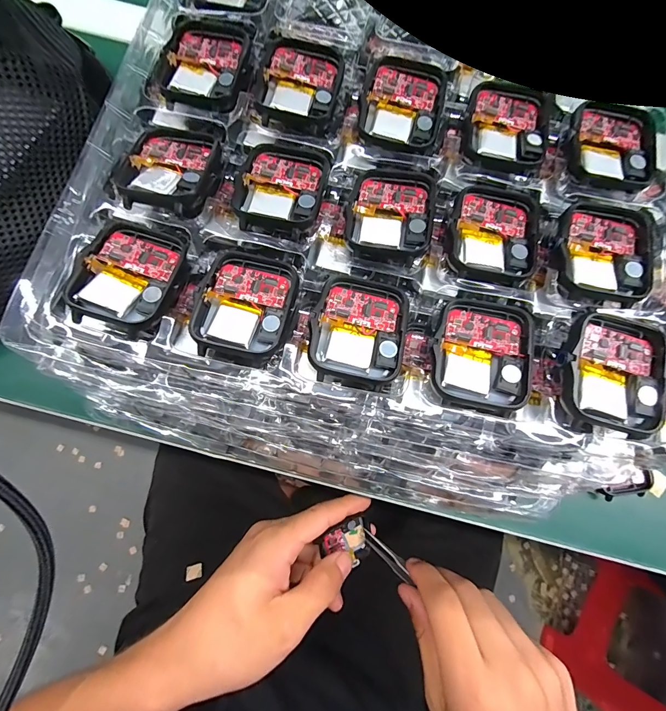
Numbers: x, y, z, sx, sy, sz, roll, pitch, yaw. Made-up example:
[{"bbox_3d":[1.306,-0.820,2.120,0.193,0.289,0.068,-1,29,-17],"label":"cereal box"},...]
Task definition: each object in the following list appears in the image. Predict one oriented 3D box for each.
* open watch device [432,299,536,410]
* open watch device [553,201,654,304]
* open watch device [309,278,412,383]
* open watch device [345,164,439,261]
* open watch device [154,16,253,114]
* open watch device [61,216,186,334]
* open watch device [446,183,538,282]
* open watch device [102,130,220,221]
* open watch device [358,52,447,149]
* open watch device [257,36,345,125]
[{"bbox_3d":[0.060,-0.001,0.135,0.037,0.006,0.042,11,76,-1],"label":"open watch device"},{"bbox_3d":[0.118,-0.047,0.146,0.040,0.006,0.046,15,76,0],"label":"open watch device"},{"bbox_3d":[0.011,-0.012,0.137,0.037,0.007,0.042,11,76,-1],"label":"open watch device"},{"bbox_3d":[0.026,-0.065,0.150,0.036,0.005,0.046,15,76,0],"label":"open watch device"},{"bbox_3d":[-0.060,-0.139,0.161,0.042,0.006,0.046,18,76,1],"label":"open watch device"},{"bbox_3d":[-0.082,-0.033,0.137,0.039,0.010,0.046,14,76,0],"label":"open watch device"},{"bbox_3d":[0.071,-0.054,0.148,0.037,0.005,0.043,10,76,-1],"label":"open watch device"},{"bbox_3d":[-0.073,-0.084,0.149,0.041,0.014,0.048,8,76,-1],"label":"open watch device"},{"bbox_3d":[0.034,-0.121,0.160,0.037,0.010,0.041,16,76,1],"label":"open watch device"},{"bbox_3d":[-0.015,-0.132,0.160,0.037,0.006,0.043,15,76,0],"label":"open watch device"}]

